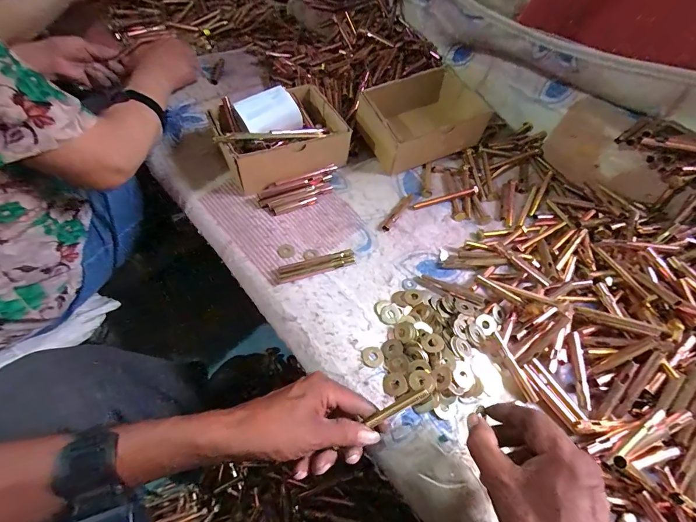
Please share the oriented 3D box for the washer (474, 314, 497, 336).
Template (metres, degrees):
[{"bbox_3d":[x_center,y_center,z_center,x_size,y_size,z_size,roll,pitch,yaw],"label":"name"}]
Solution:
[{"bbox_3d":[0.171,0.078,0.414,0.026,0.004,0.024,5,62,-10],"label":"washer"}]

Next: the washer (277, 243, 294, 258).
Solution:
[{"bbox_3d":[-0.085,-0.013,0.463,0.023,0.004,0.023,-1,64,2],"label":"washer"}]

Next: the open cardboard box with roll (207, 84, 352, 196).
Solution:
[{"bbox_3d":[-0.104,-0.199,0.523,0.199,0.084,0.150,-24,60,-21],"label":"open cardboard box with roll"}]

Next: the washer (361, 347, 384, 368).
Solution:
[{"bbox_3d":[0.029,0.112,0.393,0.026,0.004,0.025,2,54,-3],"label":"washer"}]

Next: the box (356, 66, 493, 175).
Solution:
[{"bbox_3d":[0.125,-0.235,0.574,0.185,0.099,0.132,-16,57,-16],"label":"box"}]

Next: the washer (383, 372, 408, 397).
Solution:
[{"bbox_3d":[0.052,0.136,0.371,0.026,0.004,0.024,0,70,0],"label":"washer"}]

